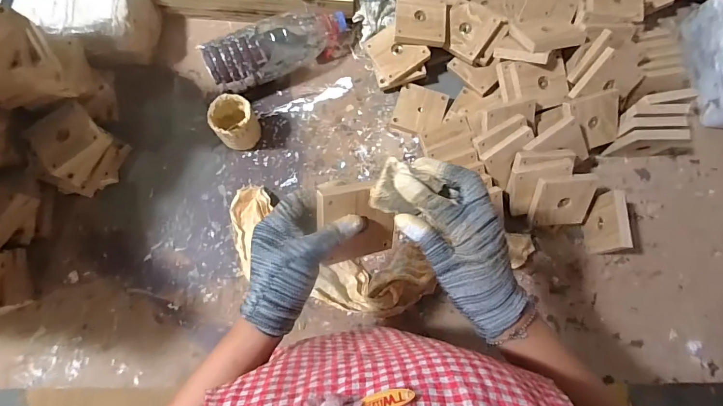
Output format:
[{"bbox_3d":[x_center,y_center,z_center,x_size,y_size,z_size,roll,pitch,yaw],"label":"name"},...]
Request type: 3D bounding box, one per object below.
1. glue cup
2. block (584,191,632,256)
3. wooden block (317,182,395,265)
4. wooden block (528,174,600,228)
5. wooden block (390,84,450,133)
[{"bbox_3d":[-0.198,-0.125,0.587,0.062,0.075,0.065,0,78,-2],"label":"glue cup"},{"bbox_3d":[0.363,0.033,0.558,0.015,0.099,0.082,1,78,-2],"label":"block"},{"bbox_3d":[-0.003,0.020,0.380,0.079,0.085,0.014,-14,31,-22],"label":"wooden block"},{"bbox_3d":[0.303,-0.002,0.557,0.089,0.088,0.013,-7,34,-3],"label":"wooden block"},{"bbox_3d":[0.100,-0.159,0.636,0.083,0.017,0.084,19,78,2],"label":"wooden block"}]

